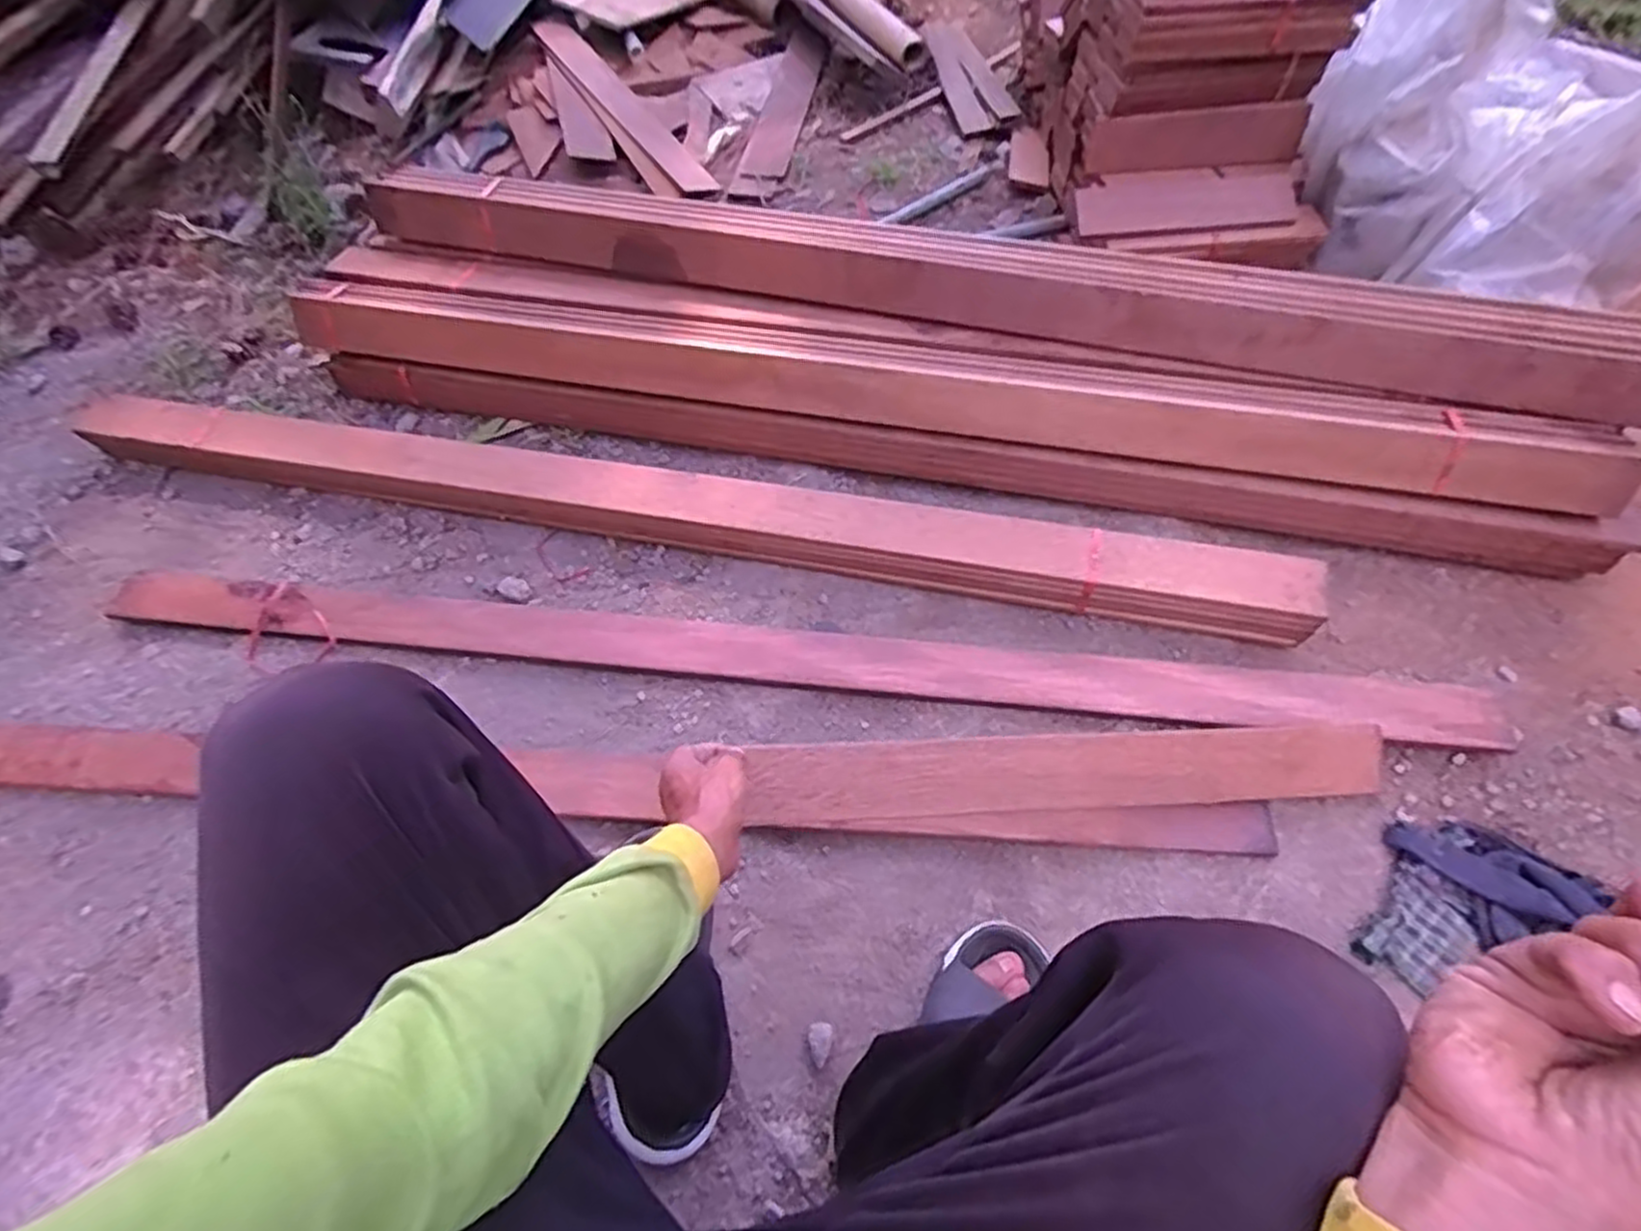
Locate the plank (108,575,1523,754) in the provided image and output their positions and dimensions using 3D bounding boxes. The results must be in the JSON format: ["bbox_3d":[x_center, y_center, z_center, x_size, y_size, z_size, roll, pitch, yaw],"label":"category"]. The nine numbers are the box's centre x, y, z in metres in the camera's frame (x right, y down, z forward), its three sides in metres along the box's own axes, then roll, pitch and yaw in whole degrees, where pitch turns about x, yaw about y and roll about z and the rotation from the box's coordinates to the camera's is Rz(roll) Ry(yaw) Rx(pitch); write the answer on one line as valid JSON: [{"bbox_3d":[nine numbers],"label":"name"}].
[{"bbox_3d":[-0.081,0.048,0.798,1.453,0.031,0.063,5,61,7],"label":"plank"}]

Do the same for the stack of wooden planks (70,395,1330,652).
[{"bbox_3d":[-0.221,-0.136,0.883,1.476,0.075,0.096,10,62,10],"label":"stack of wooden planks"}]

